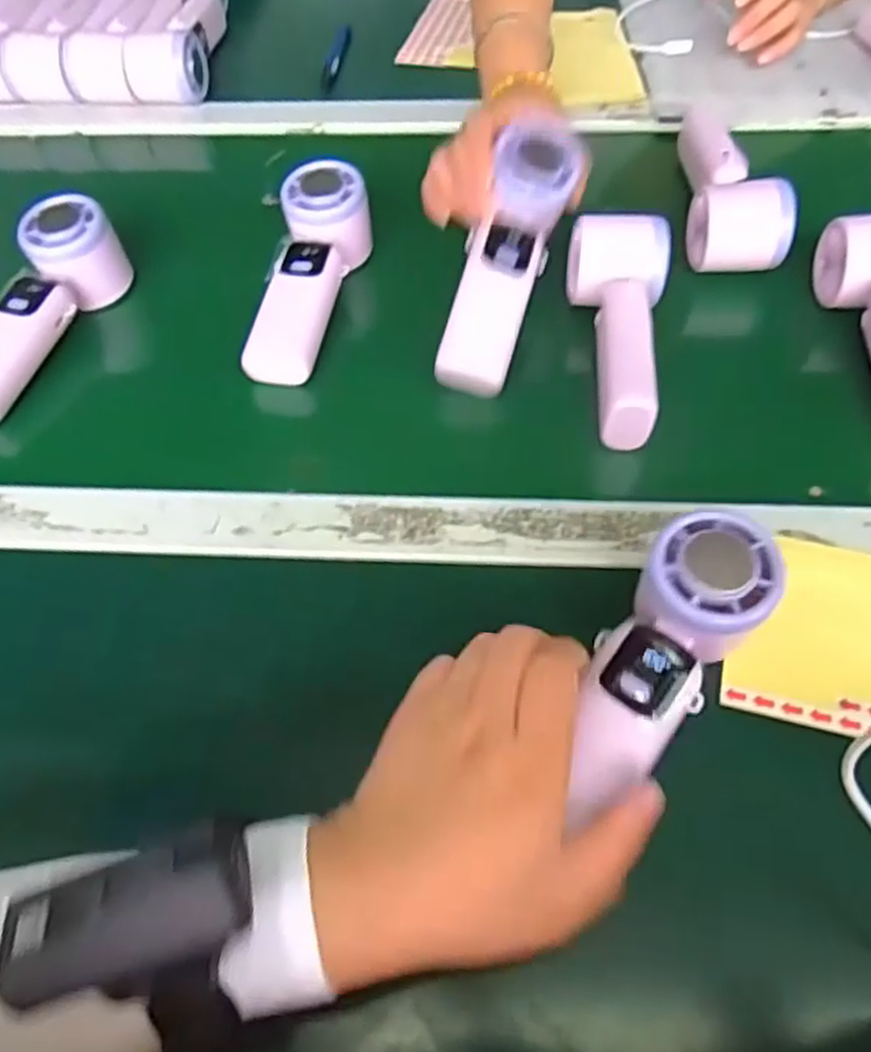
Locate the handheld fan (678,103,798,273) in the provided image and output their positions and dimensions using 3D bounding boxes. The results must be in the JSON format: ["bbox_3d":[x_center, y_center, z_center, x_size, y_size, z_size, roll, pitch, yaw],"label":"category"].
[{"bbox_3d":[0.210,-0.246,0.545,0.060,0.055,0.161,4,56,6],"label":"handheld fan"}]

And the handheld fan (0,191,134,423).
[{"bbox_3d":[-0.266,-0.140,0.492,0.048,0.057,0.163,17,58,15],"label":"handheld fan"}]

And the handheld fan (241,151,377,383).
[{"bbox_3d":[-0.082,-0.168,0.504,0.054,0.056,0.165,4,56,6],"label":"handheld fan"}]

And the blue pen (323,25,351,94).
[{"bbox_3d":[-0.095,-0.455,0.738,0.016,0.008,0.122,3,55,6],"label":"blue pen"}]

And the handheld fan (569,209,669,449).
[{"bbox_3d":[0.109,-0.122,0.456,0.060,0.042,0.158,5,56,7],"label":"handheld fan"}]

